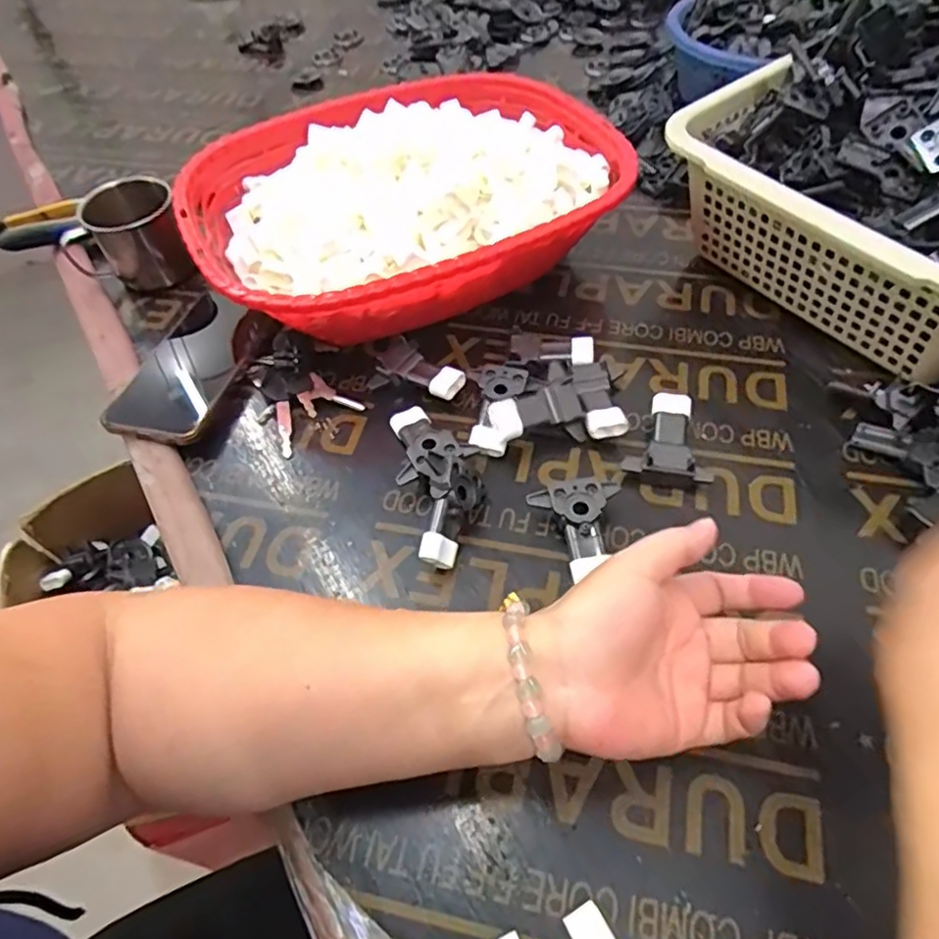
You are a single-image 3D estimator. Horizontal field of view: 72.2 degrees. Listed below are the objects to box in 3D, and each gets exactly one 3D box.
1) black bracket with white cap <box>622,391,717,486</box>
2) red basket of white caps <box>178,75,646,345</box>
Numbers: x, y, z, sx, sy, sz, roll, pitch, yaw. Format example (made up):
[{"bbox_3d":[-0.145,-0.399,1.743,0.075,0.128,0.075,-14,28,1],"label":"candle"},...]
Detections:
[{"bbox_3d":[0.141,-0.021,0.443,0.055,0.021,0.066,13,57,13],"label":"black bracket with white cap"},{"bbox_3d":[-0.048,-0.218,0.549,0.346,0.097,0.259,-26,57,-14],"label":"red basket of white caps"}]

